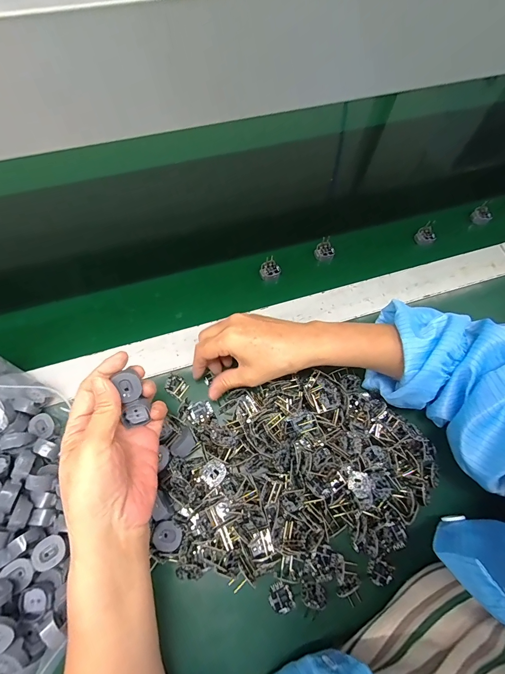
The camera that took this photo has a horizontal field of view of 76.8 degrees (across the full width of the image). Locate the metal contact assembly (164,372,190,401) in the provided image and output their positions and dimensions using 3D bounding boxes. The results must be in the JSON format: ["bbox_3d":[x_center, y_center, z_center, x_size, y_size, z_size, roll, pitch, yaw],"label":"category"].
[{"bbox_3d":[-0.091,0.058,0.378,0.030,0.006,0.022,32,70,12],"label":"metal contact assembly"}]

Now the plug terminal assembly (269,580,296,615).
[{"bbox_3d":[0.027,0.244,0.298,0.021,0.004,0.024,-28,70,-13],"label":"plug terminal assembly"}]

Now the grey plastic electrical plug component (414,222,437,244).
[{"bbox_3d":[0.261,-0.153,0.480,0.021,0.027,0.026,-33,72,-15],"label":"grey plastic electrical plug component"}]

